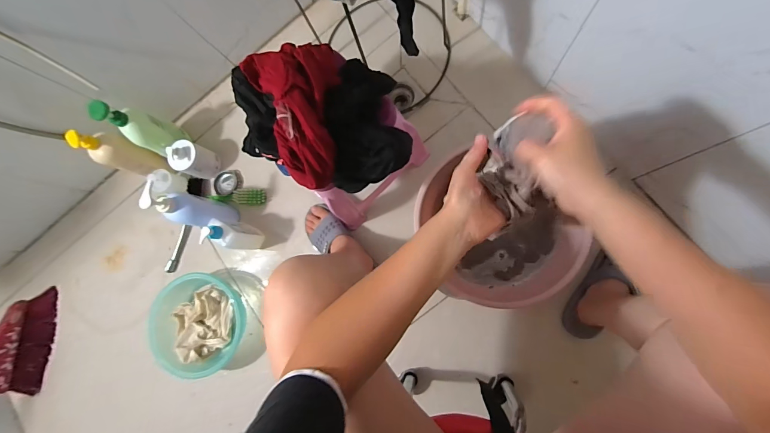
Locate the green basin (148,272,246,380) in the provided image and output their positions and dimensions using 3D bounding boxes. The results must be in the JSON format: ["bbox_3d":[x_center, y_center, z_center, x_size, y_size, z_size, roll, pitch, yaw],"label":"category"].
[{"bbox_3d":[-0.495,0.291,0.910,0.231,0.100,0.267,-1,83,10],"label":"green basin"}]

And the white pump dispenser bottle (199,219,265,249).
[{"bbox_3d":[-0.393,0.047,0.859,0.080,0.187,0.064,12,86,12],"label":"white pump dispenser bottle"}]

